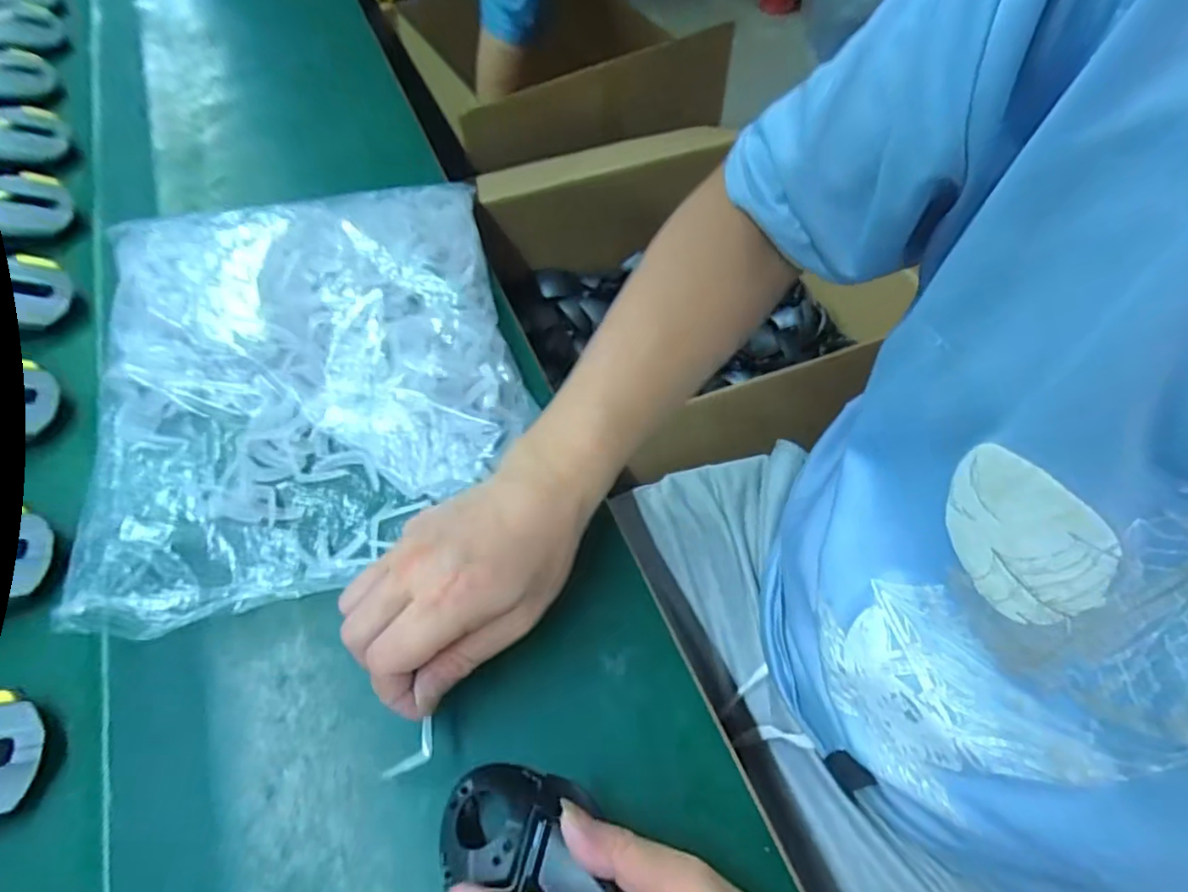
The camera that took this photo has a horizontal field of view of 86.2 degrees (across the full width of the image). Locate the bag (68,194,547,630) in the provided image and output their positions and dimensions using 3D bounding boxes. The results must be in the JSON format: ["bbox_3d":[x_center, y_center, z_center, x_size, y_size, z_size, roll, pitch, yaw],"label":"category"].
[{"bbox_3d":[-0.203,-0.065,0.458,0.284,0.043,0.357,-15,58,-9],"label":"bag"}]

